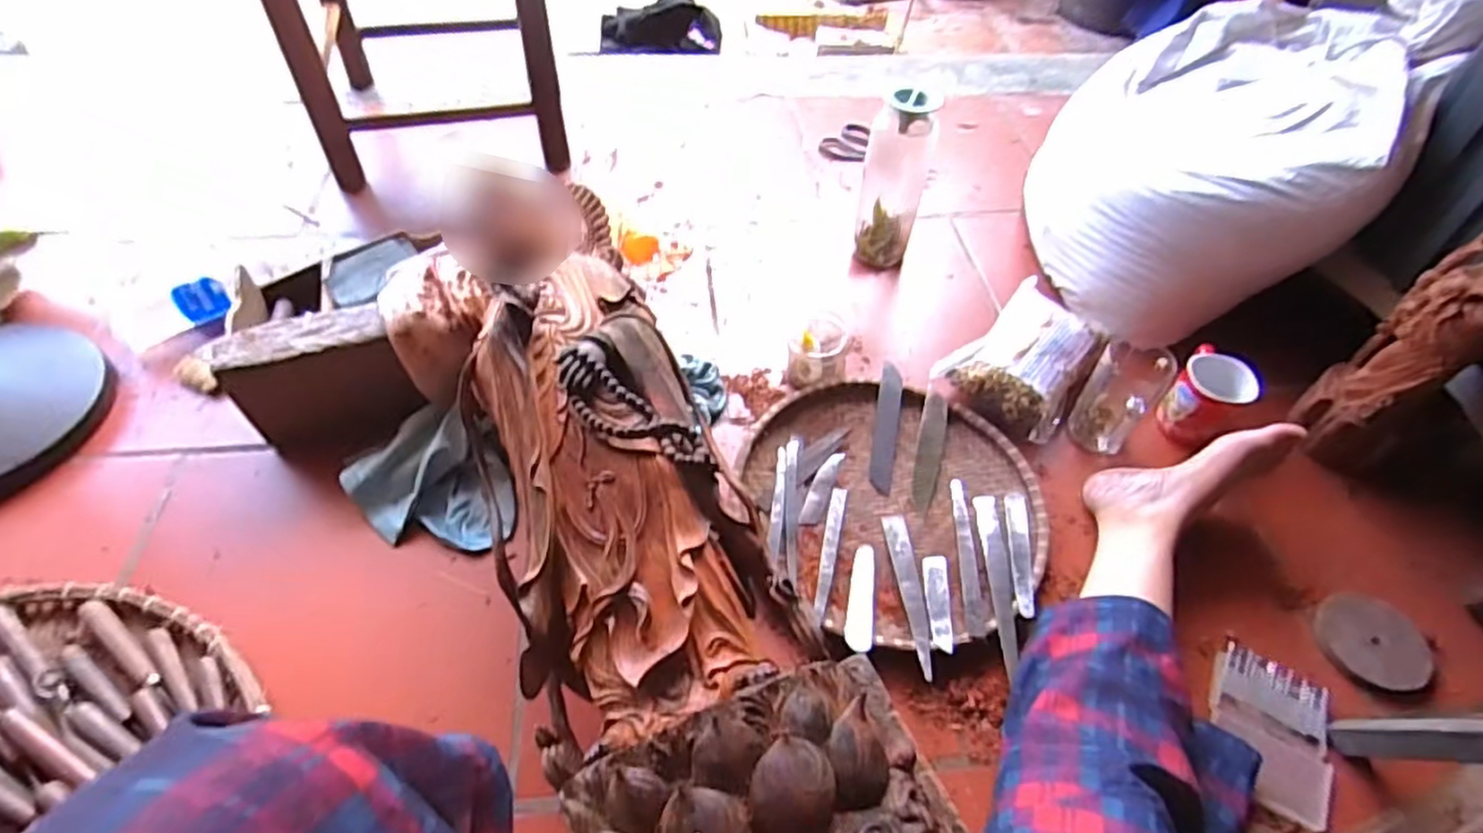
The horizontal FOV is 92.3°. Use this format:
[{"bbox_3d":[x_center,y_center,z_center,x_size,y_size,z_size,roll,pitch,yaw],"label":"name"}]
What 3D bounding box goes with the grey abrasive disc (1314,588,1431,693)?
[{"bbox_3d":[0.630,0.220,0.706,0.095,0.019,0.099,1,49,-1],"label":"grey abrasive disc"}]

